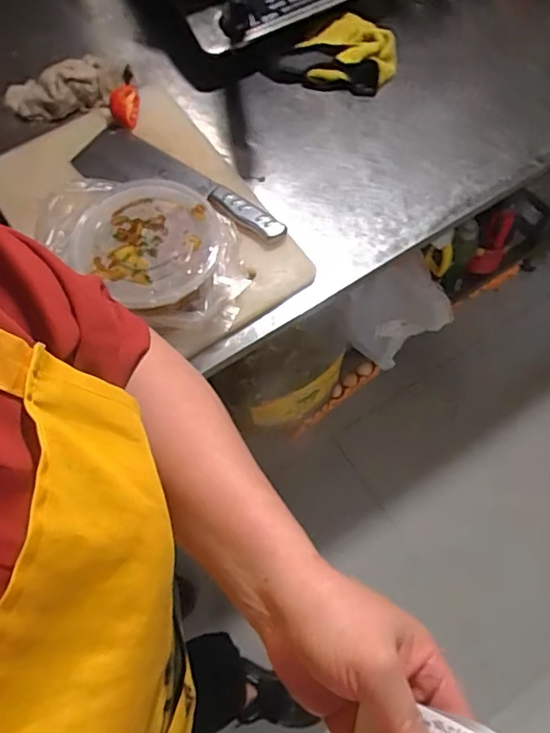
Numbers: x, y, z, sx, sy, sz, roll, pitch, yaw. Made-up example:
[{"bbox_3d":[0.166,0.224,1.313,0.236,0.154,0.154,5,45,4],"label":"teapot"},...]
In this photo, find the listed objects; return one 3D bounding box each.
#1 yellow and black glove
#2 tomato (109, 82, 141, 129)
[{"bbox_3d":[0.080,-0.447,0.800,0.182,0.032,0.106,7,68,3],"label":"yellow and black glove"},{"bbox_3d":[-0.198,-0.346,0.746,0.040,0.038,0.035,-18,69,-7],"label":"tomato"}]

